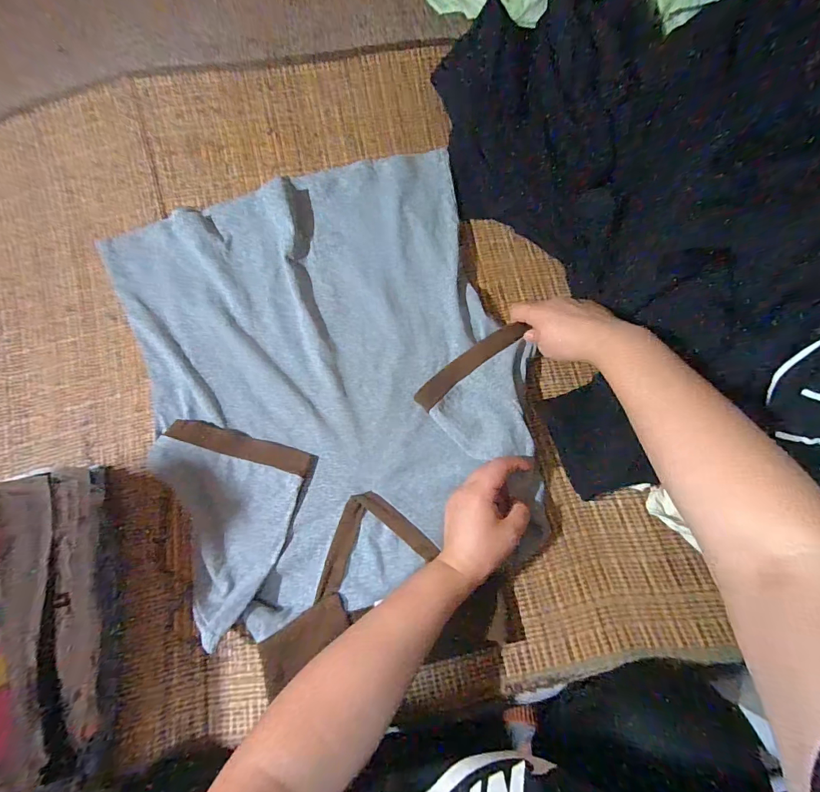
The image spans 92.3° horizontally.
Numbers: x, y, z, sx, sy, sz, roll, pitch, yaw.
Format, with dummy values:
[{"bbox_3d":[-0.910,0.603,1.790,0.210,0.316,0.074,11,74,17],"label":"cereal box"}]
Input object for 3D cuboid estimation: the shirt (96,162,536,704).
[{"bbox_3d":[-0.080,-0.006,0.432,0.400,0.060,0.521,-19,81,0],"label":"shirt"}]

